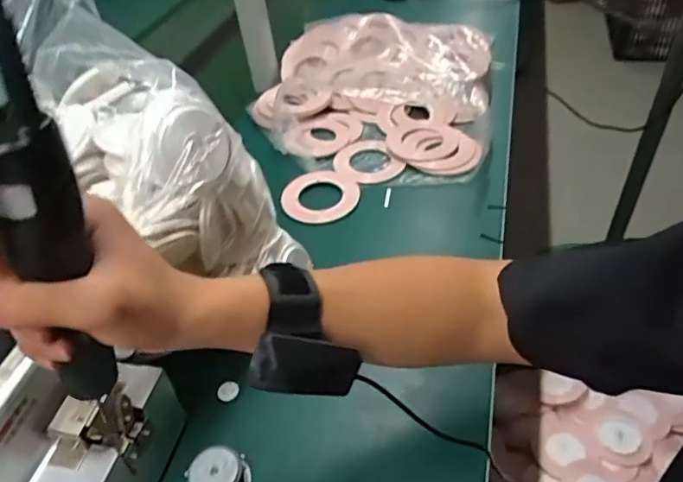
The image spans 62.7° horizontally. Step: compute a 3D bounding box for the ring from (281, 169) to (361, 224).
[{"bbox_3d":[-0.028,-0.060,0.740,0.099,0.013,0.098,-4,41,4],"label":"ring"}]

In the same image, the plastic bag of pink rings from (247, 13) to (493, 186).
[{"bbox_3d":[0.046,-0.240,0.878,0.345,0.101,0.376,4,42,13],"label":"plastic bag of pink rings"}]

